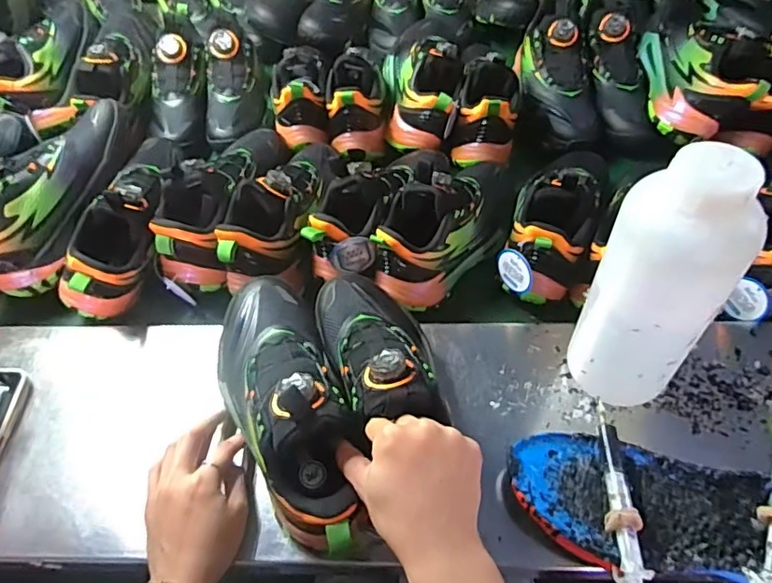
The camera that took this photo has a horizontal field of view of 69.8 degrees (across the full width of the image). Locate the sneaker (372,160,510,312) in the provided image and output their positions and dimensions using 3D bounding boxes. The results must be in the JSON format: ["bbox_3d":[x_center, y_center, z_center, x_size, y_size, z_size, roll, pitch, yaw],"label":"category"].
[{"bbox_3d":[0.069,-0.083,0.626,0.090,0.115,0.218,32,60,25],"label":"sneaker"}]

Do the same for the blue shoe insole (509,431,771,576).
[{"bbox_3d":[0.235,0.176,0.432,0.265,0.030,0.096,11,54,12],"label":"blue shoe insole"}]

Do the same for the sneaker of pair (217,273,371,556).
[{"bbox_3d":[-0.078,0.091,0.449,0.087,0.110,0.243,-23,50,-14],"label":"sneaker of pair"}]

